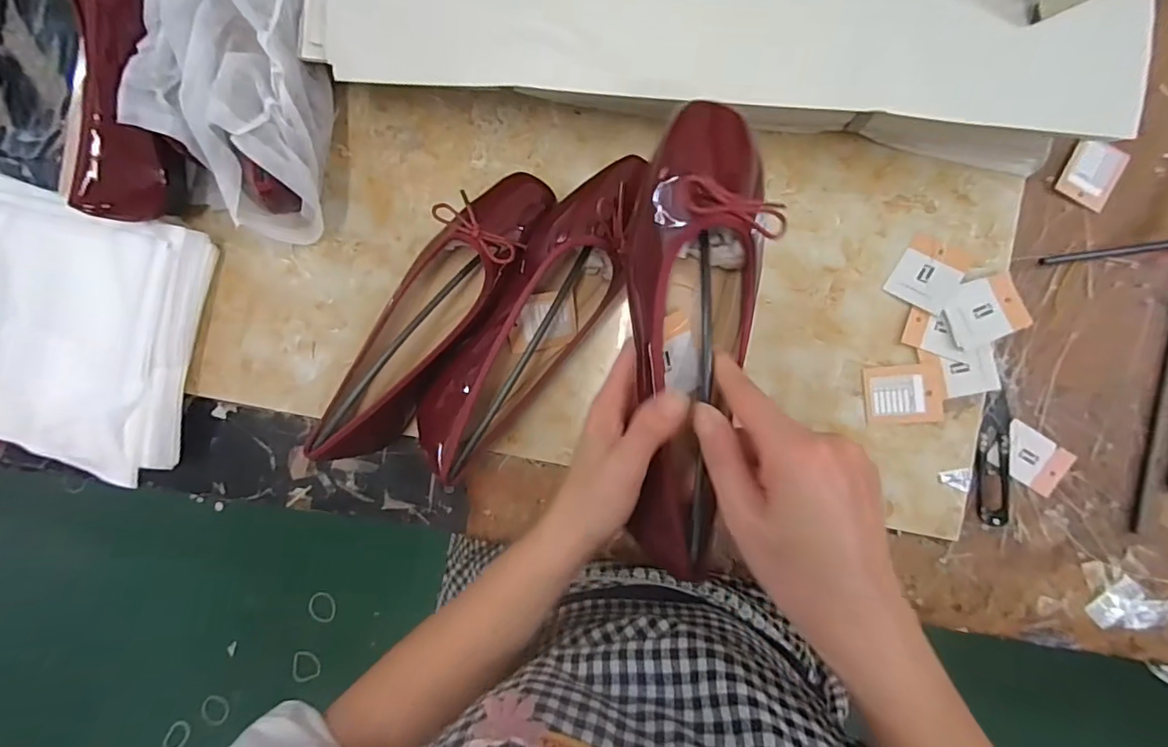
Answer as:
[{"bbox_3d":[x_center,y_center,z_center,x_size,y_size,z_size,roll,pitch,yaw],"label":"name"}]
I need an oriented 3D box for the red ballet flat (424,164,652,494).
[{"bbox_3d":[-0.032,-0.040,0.399,0.069,0.073,0.257,35,95,4],"label":"red ballet flat"}]

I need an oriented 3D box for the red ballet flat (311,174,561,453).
[{"bbox_3d":[-0.117,-0.046,0.410,0.070,0.066,0.253,37,95,4],"label":"red ballet flat"}]

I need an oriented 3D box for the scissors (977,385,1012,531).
[{"bbox_3d":[0.306,0.063,0.397,0.024,0.009,0.100,2,92,6],"label":"scissors"}]

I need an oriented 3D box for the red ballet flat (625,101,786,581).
[{"bbox_3d":[0.060,-0.017,0.297,0.069,0.068,0.256,6,89,6],"label":"red ballet flat"}]

